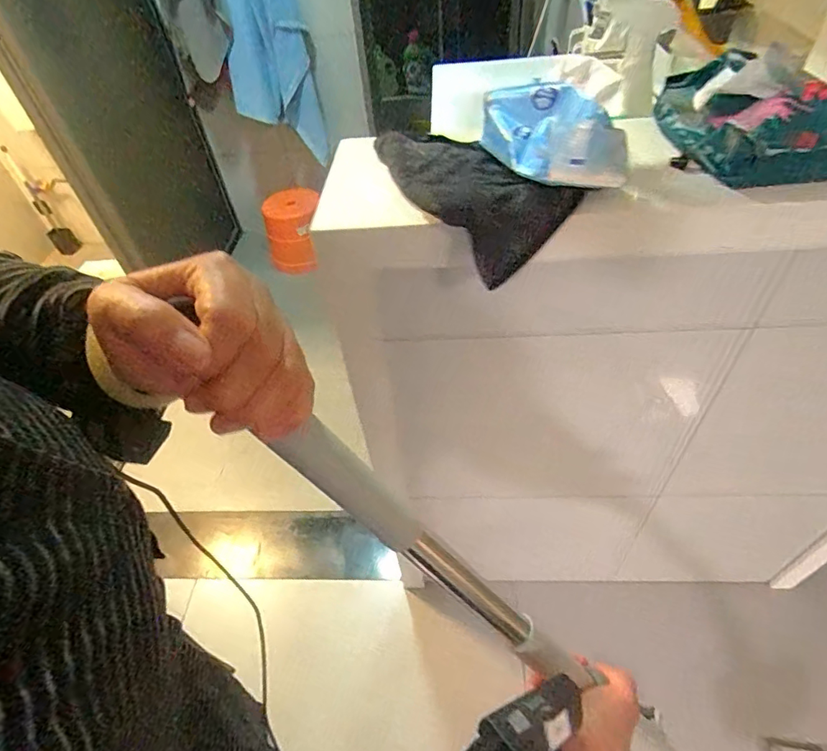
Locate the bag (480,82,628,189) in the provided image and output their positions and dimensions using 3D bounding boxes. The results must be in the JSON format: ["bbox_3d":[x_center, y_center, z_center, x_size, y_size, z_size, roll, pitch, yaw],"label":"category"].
[{"bbox_3d":[0.136,-0.247,0.486,0.090,0.064,0.153,-20,48,-14],"label":"bag"}]

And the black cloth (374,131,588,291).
[{"bbox_3d":[0.048,-0.186,0.526,0.111,0.070,0.239,-32,52,-23],"label":"black cloth"}]

